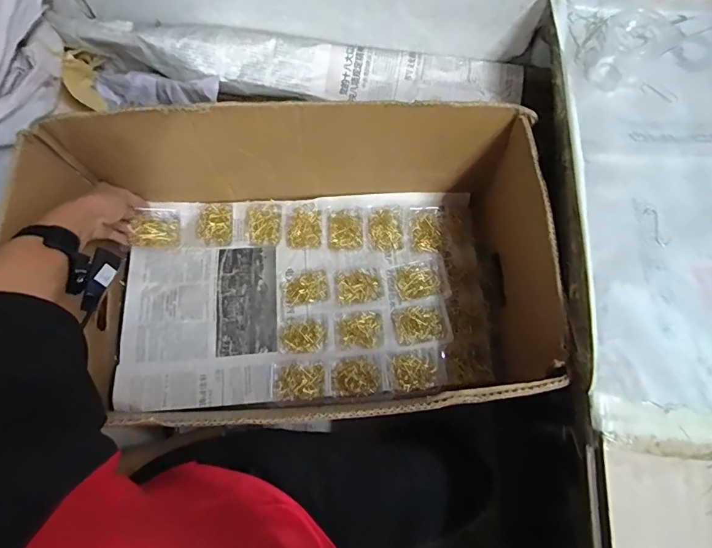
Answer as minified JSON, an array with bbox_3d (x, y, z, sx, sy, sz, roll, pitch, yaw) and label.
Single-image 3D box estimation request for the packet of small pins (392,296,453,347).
[{"bbox_3d":[0.098,0.074,0.628,0.080,0.013,0.068,-10,73,-2],"label":"packet of small pins"}]

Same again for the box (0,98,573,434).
[{"bbox_3d":[-0.070,0.003,0.548,0.619,0.248,0.351,-3,73,0],"label":"box"}]

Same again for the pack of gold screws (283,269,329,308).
[{"bbox_3d":[-0.078,0.019,0.644,0.070,0.012,0.052,-11,74,-2],"label":"pack of gold screws"}]

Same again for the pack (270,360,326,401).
[{"bbox_3d":[-0.084,0.155,0.609,0.076,0.008,0.053,-4,73,0],"label":"pack"}]

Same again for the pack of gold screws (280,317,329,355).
[{"bbox_3d":[-0.080,0.093,0.626,0.071,0.007,0.051,-6,73,0],"label":"pack of gold screws"}]

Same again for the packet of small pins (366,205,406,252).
[{"bbox_3d":[0.050,-0.073,0.680,0.058,0.009,0.072,-4,73,0],"label":"packet of small pins"}]

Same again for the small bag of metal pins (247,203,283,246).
[{"bbox_3d":[-0.147,-0.080,0.672,0.055,0.010,0.069,-4,73,0],"label":"small bag of metal pins"}]

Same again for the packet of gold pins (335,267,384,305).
[{"bbox_3d":[0.004,0.017,0.651,0.071,0.006,0.054,-9,73,-1],"label":"packet of gold pins"}]

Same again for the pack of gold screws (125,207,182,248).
[{"bbox_3d":[-0.307,-0.071,0.637,0.071,0.019,0.060,-9,84,-38],"label":"pack of gold screws"}]

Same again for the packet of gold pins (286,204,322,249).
[{"bbox_3d":[-0.084,-0.078,0.673,0.054,0.010,0.075,-3,73,0],"label":"packet of gold pins"}]

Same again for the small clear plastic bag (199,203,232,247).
[{"bbox_3d":[-0.223,-0.080,0.665,0.050,0.006,0.068,-1,80,-17],"label":"small clear plastic bag"}]

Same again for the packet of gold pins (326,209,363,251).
[{"bbox_3d":[-0.019,-0.071,0.676,0.056,0.008,0.068,-4,73,0],"label":"packet of gold pins"}]

